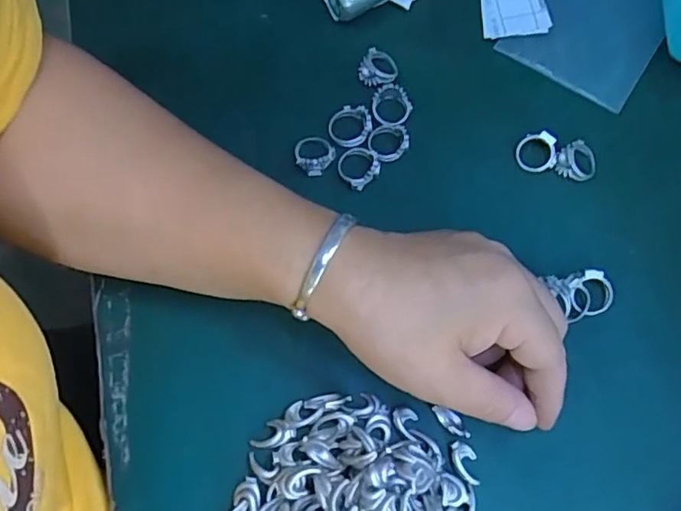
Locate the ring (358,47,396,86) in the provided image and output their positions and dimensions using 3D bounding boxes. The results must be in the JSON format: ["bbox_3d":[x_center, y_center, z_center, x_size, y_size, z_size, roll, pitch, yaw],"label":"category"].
[{"bbox_3d":[0.022,-0.106,0.325,0.021,0.006,0.023,0,72,-1],"label":"ring"}]

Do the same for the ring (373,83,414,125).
[{"bbox_3d":[0.029,-0.084,0.318,0.022,0.004,0.024,0,72,-1],"label":"ring"}]

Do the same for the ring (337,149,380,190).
[{"bbox_3d":[0.010,-0.048,0.307,0.021,0.007,0.021,0,72,-1],"label":"ring"}]

